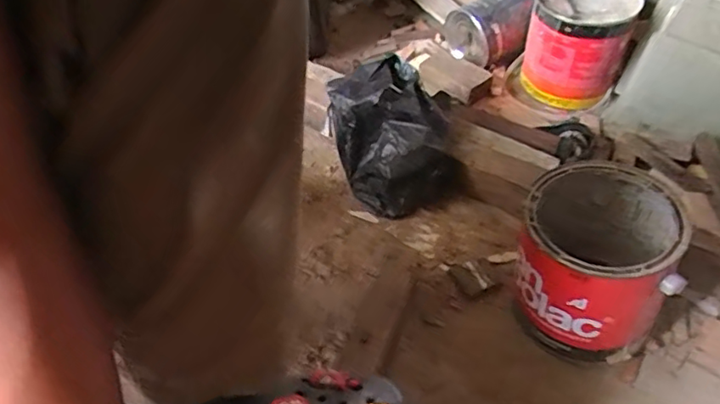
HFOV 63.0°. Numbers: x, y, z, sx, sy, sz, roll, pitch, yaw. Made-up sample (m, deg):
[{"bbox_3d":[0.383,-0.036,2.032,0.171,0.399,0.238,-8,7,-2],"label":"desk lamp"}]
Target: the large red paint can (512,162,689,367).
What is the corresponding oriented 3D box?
[{"bbox_3d":[0.246,0.065,0.639,0.146,0.168,0.164,21,49,17],"label":"large red paint can"}]

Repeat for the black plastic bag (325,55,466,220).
[{"bbox_3d":[0.042,-0.083,0.796,0.123,0.137,0.173,-25,52,-23],"label":"black plastic bag"}]

